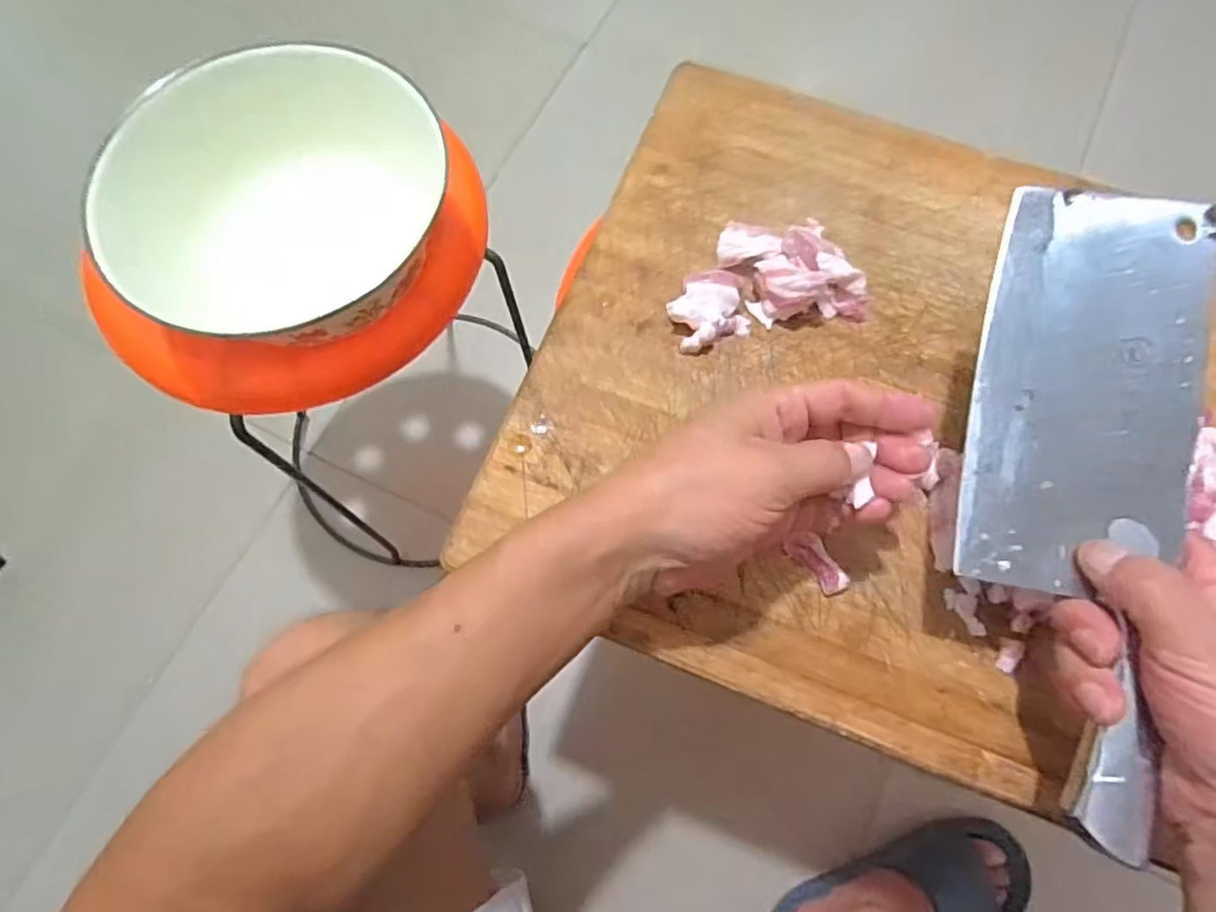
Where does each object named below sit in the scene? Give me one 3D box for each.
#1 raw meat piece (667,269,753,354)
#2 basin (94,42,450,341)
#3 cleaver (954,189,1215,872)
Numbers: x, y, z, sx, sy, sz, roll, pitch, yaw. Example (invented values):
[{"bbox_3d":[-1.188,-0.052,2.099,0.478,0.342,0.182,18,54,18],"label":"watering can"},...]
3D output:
[{"bbox_3d":[0.063,-0.090,0.404,0.055,0.014,0.044,-20,73,-6],"label":"raw meat piece"},{"bbox_3d":[-0.198,-0.153,0.406,0.165,0.067,0.194,36,75,11],"label":"basin"},{"bbox_3d":[0.207,0.019,0.293,0.094,0.017,0.276,6,84,2],"label":"cleaver"}]

